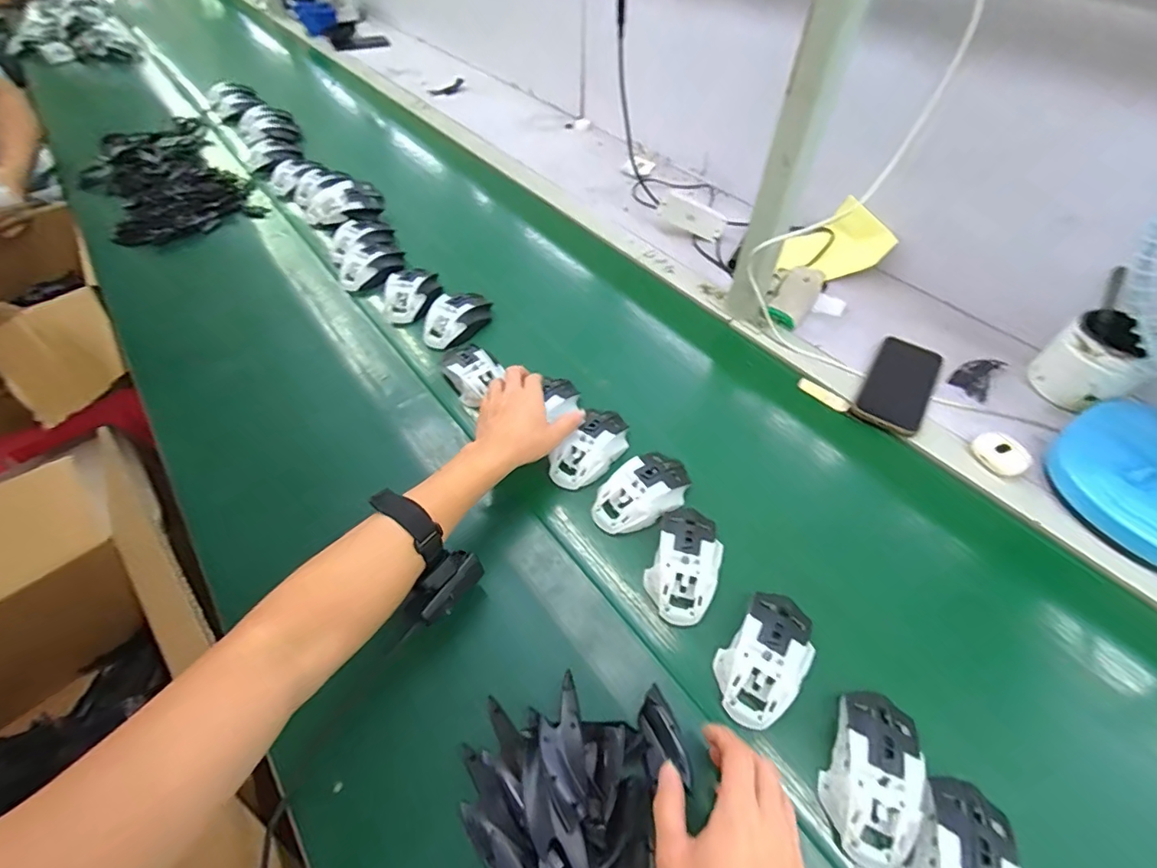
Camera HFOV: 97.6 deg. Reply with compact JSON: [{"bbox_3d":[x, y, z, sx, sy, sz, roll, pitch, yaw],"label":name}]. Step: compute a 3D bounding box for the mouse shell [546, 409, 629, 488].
[{"bbox_3d":[0.017,0.015,0.577,0.052,0.032,0.112,34,61,24],"label":"mouse shell"}]

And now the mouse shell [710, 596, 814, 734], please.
[{"bbox_3d":[0.163,0.190,0.437,0.064,0.031,0.112,34,61,24],"label":"mouse shell"}]

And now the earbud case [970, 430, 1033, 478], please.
[{"bbox_3d":[0.475,0.022,0.568,0.035,0.023,0.054,-29,58,-19],"label":"earbud case"}]

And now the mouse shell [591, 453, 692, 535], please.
[{"bbox_3d":[0.068,0.062,0.540,0.110,0.035,0.064,-34,60,-22],"label":"mouse shell"}]

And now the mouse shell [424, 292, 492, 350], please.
[{"bbox_3d":[-0.175,-0.164,0.722,0.065,0.032,0.105,22,57,17],"label":"mouse shell"}]

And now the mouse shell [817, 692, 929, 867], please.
[{"bbox_3d":[0.227,0.258,0.385,0.063,0.034,0.113,21,56,16],"label":"mouse shell"}]

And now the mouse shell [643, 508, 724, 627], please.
[{"bbox_3d":[0.104,0.124,0.494,0.064,0.034,0.113,16,55,13],"label":"mouse shell"}]

